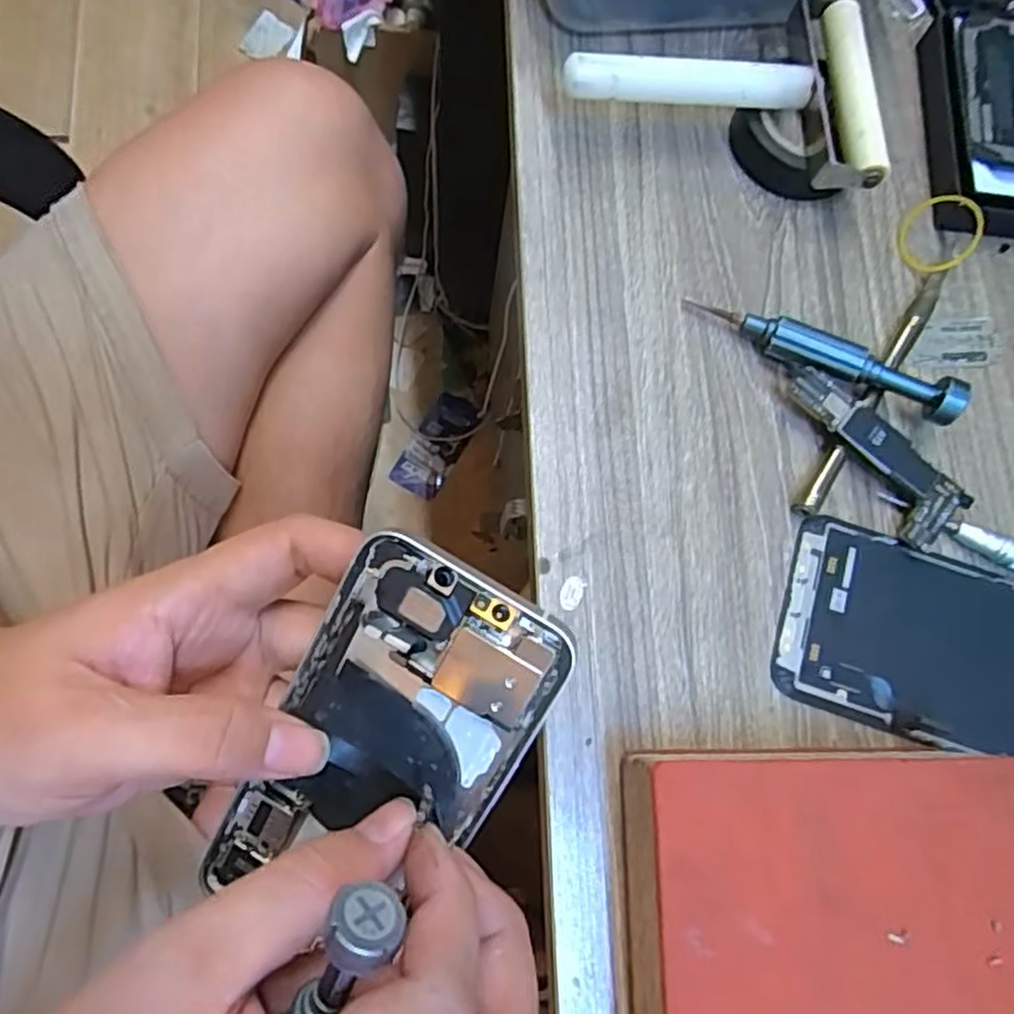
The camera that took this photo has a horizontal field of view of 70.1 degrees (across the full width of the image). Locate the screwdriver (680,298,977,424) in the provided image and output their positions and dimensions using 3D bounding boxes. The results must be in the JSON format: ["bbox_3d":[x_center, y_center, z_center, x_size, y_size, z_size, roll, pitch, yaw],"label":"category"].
[{"bbox_3d":[0.119,-0.057,0.274,0.105,0.013,0.013,27,74,2],"label":"screwdriver"}]

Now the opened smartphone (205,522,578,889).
[{"bbox_3d":[-0.037,0.075,0.222,0.069,0.009,0.127,30,106,5],"label":"opened smartphone"}]

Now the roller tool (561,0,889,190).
[{"bbox_3d":[0.087,-0.169,0.293,0.125,0.034,0.080,10,74,-2],"label":"roller tool"}]

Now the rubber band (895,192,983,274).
[{"bbox_3d":[0.176,-0.111,0.297,0.030,0.006,0.030,31,108,26],"label":"rubber band"}]

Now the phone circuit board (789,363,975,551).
[{"bbox_3d":[0.133,-0.021,0.267,0.078,0.012,0.027,42,80,12],"label":"phone circuit board"}]

